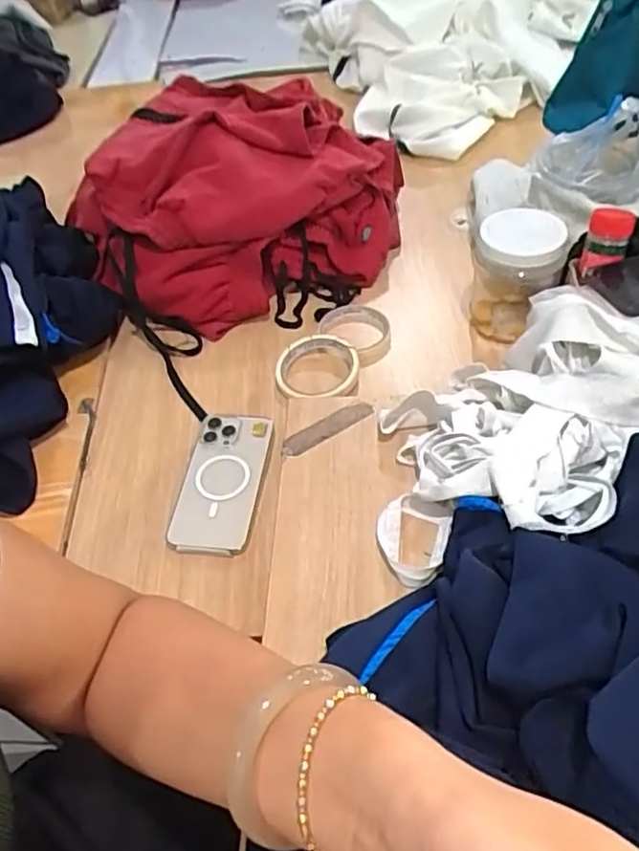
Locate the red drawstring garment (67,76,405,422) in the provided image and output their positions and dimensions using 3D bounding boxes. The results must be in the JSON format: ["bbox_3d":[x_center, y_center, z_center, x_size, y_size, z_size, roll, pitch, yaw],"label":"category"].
[{"bbox_3d":[-0.131,-0.296,0.863,0.390,0.170,0.438,32,59,29],"label":"red drawstring garment"}]

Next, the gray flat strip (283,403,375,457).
[{"bbox_3d":[0.009,0.002,0.640,0.098,0.004,0.023,-27,52,-17],"label":"gray flat strip"}]

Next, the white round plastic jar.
[{"bbox_3d":[0.227,-0.172,0.754,0.094,0.128,0.101,11,51,15],"label":"white round plastic jar"}]

